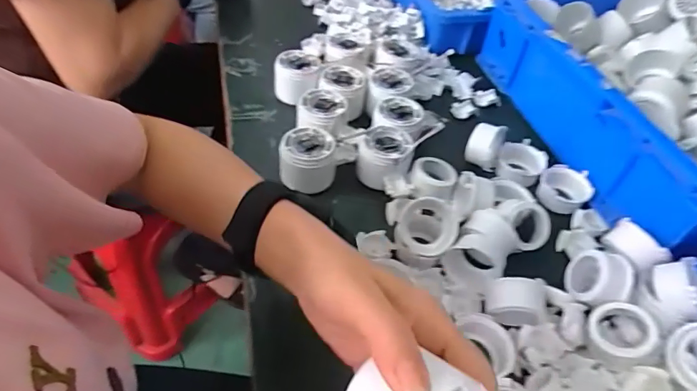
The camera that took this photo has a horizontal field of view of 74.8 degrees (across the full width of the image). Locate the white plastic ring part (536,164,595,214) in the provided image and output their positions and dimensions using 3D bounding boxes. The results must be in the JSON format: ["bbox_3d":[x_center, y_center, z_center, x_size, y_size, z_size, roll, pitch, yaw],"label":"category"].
[{"bbox_3d":[0.243,-0.004,0.516,0.054,0.029,0.055,3,48,-3],"label":"white plastic ring part"}]

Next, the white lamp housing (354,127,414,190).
[{"bbox_3d":[0.041,-0.042,0.511,0.060,0.047,0.054,10,48,4],"label":"white lamp housing"}]

